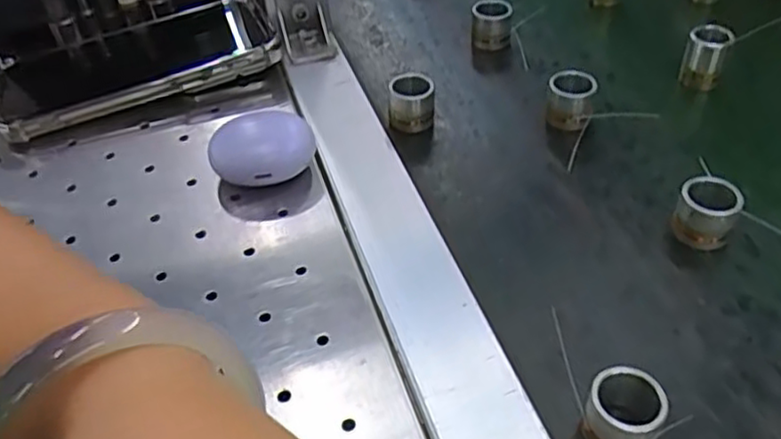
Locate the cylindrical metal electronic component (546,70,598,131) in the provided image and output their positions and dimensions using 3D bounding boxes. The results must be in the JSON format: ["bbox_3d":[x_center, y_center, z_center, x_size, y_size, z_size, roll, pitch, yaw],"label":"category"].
[{"bbox_3d":[0.098,-0.064,0.373,0.023,0.026,0.019,6,46,12],"label":"cylindrical metal electronic component"}]

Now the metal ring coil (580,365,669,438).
[{"bbox_3d":[0.081,0.068,0.240,0.025,0.024,0.026,-3,45,3],"label":"metal ring coil"}]

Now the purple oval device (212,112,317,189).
[{"bbox_3d":[-0.065,-0.036,0.353,0.050,0.023,0.033,-23,48,-21],"label":"purple oval device"}]

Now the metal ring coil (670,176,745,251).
[{"bbox_3d":[0.142,-0.004,0.310,0.024,0.024,0.021,23,52,27],"label":"metal ring coil"}]

